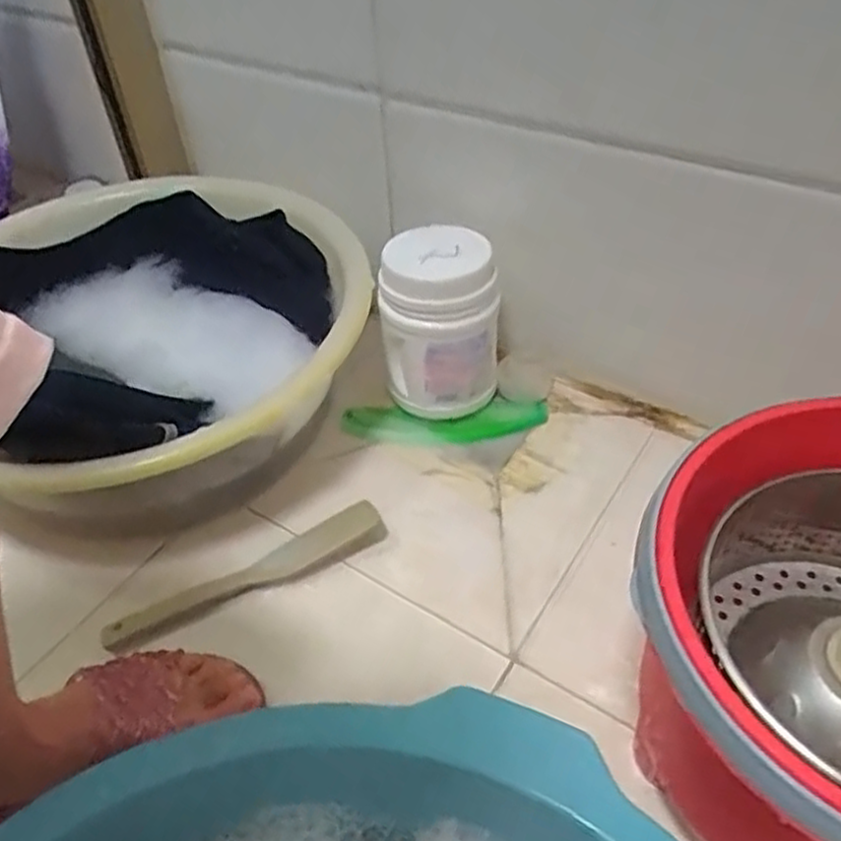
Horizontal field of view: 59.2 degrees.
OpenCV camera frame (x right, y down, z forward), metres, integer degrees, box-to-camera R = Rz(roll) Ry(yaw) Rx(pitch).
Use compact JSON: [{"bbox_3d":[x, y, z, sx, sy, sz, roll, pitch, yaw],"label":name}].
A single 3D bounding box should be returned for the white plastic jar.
[{"bbox_3d":[0.018,-0.079,0.703,0.106,0.172,0.108,-3,44,3],"label":"white plastic jar"}]

